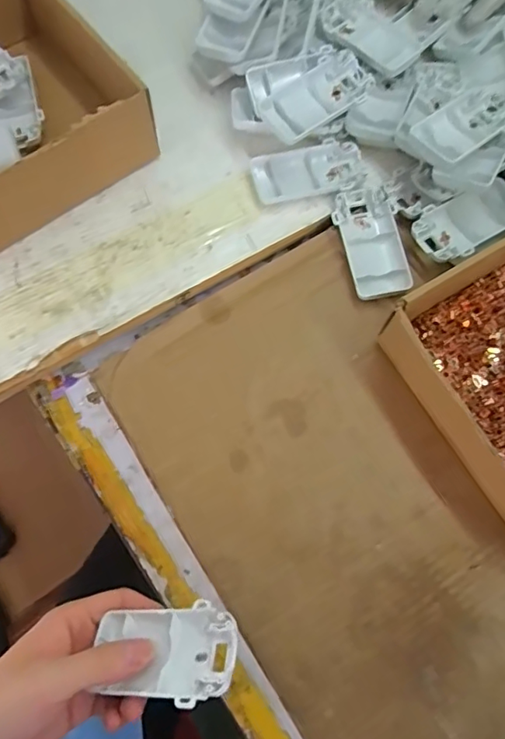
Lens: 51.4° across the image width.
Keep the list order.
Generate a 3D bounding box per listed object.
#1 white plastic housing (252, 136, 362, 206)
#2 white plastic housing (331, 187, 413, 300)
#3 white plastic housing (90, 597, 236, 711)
[{"bbox_3d":[0.048,-0.166,0.443,0.093,0.011,0.048,-15,73,-7],"label":"white plastic housing"},{"bbox_3d":[0.097,-0.105,0.434,0.046,0.013,0.095,-11,72,-6],"label":"white plastic housing"},{"bbox_3d":[-0.050,0.165,0.303,0.089,0.013,0.051,-15,44,17],"label":"white plastic housing"}]

